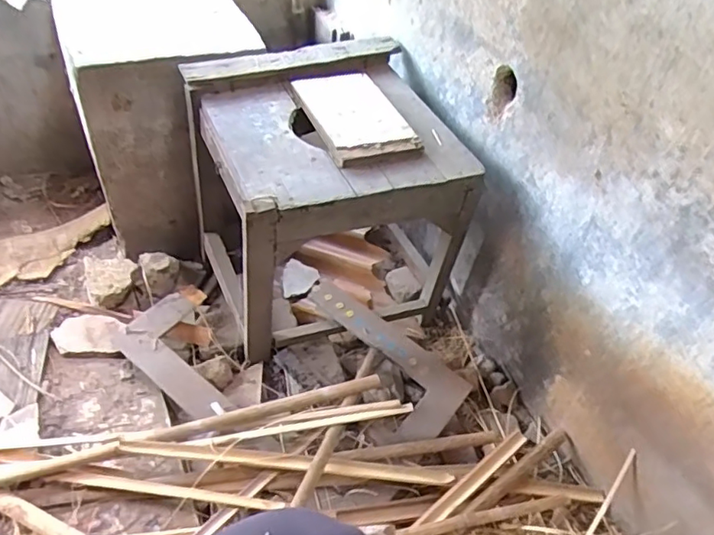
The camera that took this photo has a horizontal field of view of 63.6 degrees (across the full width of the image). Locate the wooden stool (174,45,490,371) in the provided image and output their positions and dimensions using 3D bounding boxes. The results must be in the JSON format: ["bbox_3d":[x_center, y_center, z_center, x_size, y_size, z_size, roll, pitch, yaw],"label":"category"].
[{"bbox_3d":[-0.068,-0.130,1.178,0.450,0.449,0.439,-14,48,-18],"label":"wooden stool"}]

